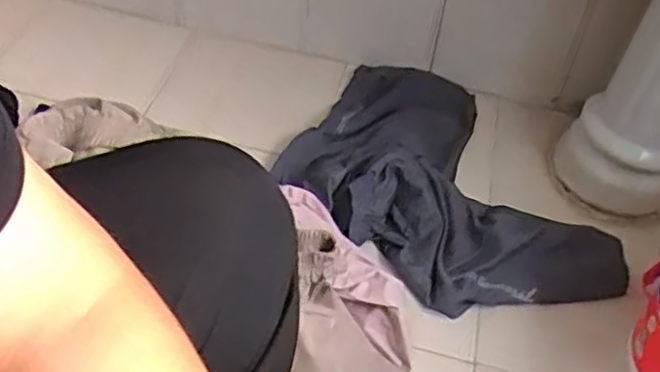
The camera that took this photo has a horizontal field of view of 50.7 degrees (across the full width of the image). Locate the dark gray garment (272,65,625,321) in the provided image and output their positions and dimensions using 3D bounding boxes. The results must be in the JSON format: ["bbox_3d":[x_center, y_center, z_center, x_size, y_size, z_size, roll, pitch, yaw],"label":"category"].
[{"bbox_3d":[0.150,-0.018,1.116,0.402,0.113,0.587,-19,50,-23],"label":"dark gray garment"}]

